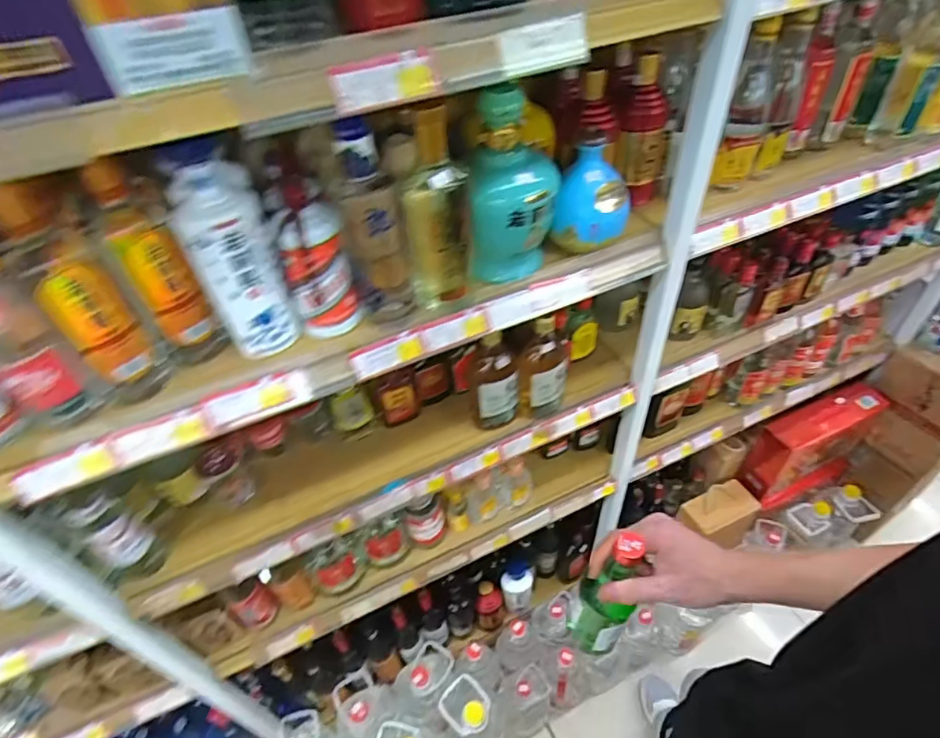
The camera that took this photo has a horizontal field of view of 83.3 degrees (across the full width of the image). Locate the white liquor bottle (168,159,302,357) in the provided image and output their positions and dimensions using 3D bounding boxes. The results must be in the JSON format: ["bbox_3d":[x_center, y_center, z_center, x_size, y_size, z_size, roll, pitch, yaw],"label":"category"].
[{"bbox_3d":[-0.257,-0.115,0.584,0.085,0.213,0.073,-22,47,-16],"label":"white liquor bottle"}]

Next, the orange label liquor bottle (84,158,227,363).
[{"bbox_3d":[-0.343,-0.107,0.579,0.068,0.239,0.070,-30,50,-23],"label":"orange label liquor bottle"}]

